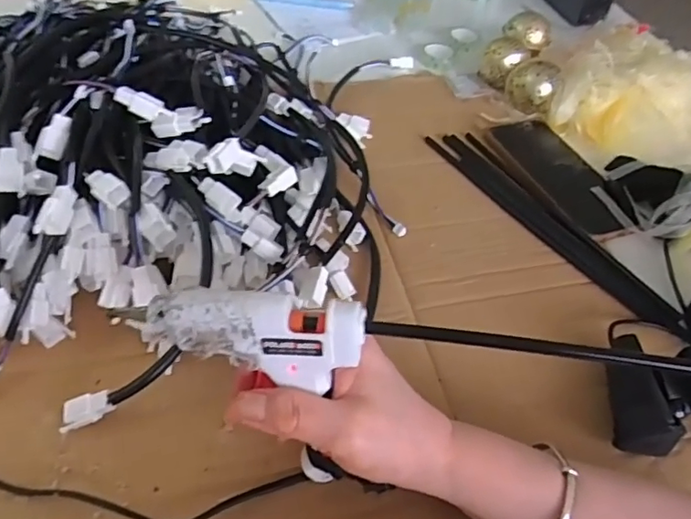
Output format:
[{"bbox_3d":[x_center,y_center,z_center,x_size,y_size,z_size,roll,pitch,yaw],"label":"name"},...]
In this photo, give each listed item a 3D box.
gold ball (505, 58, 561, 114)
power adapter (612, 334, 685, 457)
[{"bbox_3d":[0.199,-0.185,0.607,0.051,0.046,0.051,2,48,-3],"label":"gold ball"},{"bbox_3d":[0.190,0.085,0.365,0.025,0.034,0.075,12,48,6],"label":"power adapter"}]

